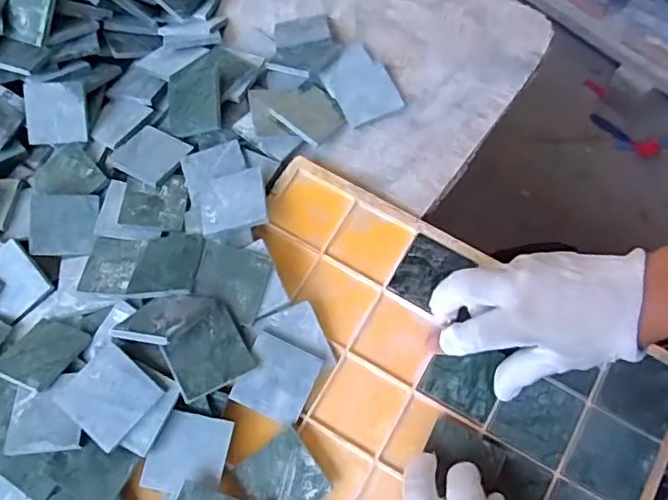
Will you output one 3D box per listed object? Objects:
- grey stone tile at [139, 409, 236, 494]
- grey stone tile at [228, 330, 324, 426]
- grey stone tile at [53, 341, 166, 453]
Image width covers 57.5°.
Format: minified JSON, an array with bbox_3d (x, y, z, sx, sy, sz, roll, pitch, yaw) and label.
[{"bbox_3d":[-0.094,0.131,0.392,0.049,0.007,0.049,12,72,0],"label":"grey stone tile"},{"bbox_3d":[-0.039,0.087,0.415,0.047,0.011,0.050,22,70,10],"label":"grey stone tile"},{"bbox_3d":[-0.142,0.092,0.385,0.050,0.005,0.050,40,77,9],"label":"grey stone tile"}]

